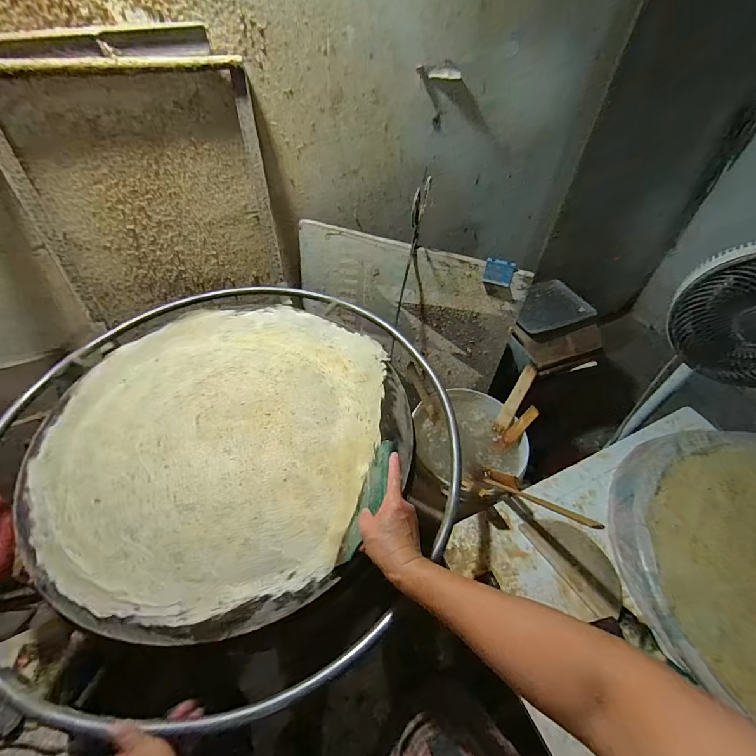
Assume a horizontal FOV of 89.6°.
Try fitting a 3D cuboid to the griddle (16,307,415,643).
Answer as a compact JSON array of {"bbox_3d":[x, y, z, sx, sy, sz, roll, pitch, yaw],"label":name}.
[{"bbox_3d":[-0.270,0.069,0.668,0.597,0.062,0.592,2,48,-2],"label":"griddle"}]

